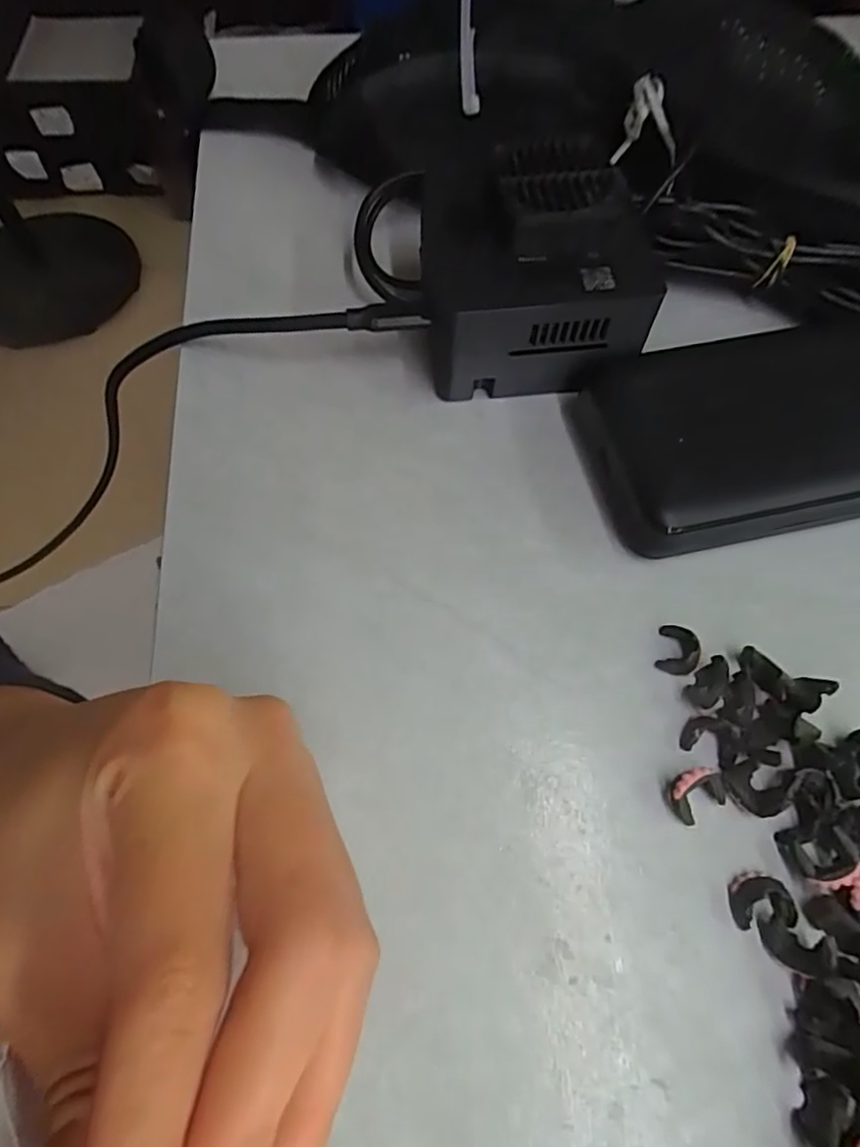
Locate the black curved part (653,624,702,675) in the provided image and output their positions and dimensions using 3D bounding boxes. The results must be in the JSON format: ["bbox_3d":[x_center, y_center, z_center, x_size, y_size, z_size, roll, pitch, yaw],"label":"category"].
[{"bbox_3d":[0.079,0.024,0.200,0.012,0.006,0.015,14,65,7],"label":"black curved part"}]

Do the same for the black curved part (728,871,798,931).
[{"bbox_3d":[0.090,0.089,0.171,0.016,0.006,0.014,-5,65,-2],"label":"black curved part"}]

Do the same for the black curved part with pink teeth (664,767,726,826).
[{"bbox_3d":[0.077,0.062,0.181,0.017,0.010,0.013,-27,68,-12],"label":"black curved part with pink teeth"}]

